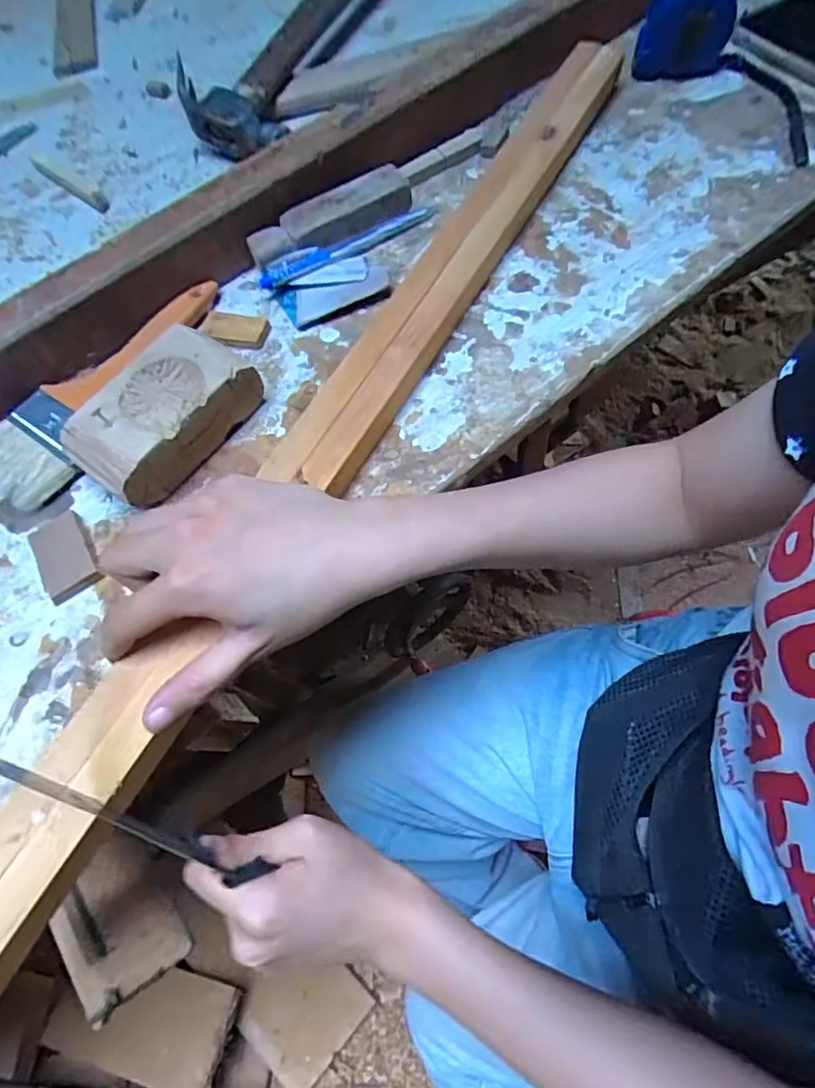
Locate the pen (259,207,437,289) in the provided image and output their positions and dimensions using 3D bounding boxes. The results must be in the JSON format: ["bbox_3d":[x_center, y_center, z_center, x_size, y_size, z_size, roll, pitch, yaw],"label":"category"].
[{"bbox_3d":[-0.038,-0.206,0.395,0.136,0.011,0.013,-31,64,-8],"label":"pen"}]

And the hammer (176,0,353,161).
[{"bbox_3d":[-0.097,-0.445,0.497,0.098,0.054,0.290,15,67,14],"label":"hammer"}]

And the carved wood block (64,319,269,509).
[{"bbox_3d":[-0.141,-0.076,0.331,0.061,0.031,0.100,35,73,21],"label":"carved wood block"}]

